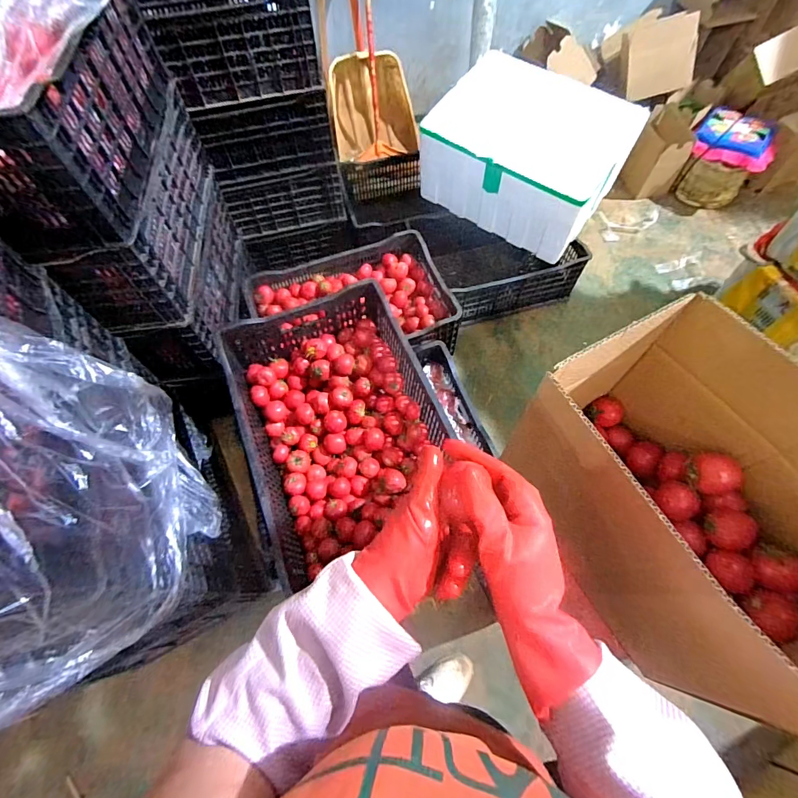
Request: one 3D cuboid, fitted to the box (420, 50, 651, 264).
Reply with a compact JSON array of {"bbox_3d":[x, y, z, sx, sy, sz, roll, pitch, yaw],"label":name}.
[{"bbox_3d":[0.448,-0.856,1.454,0.601,0.317,0.455,34,70,17],"label":"box"}]

